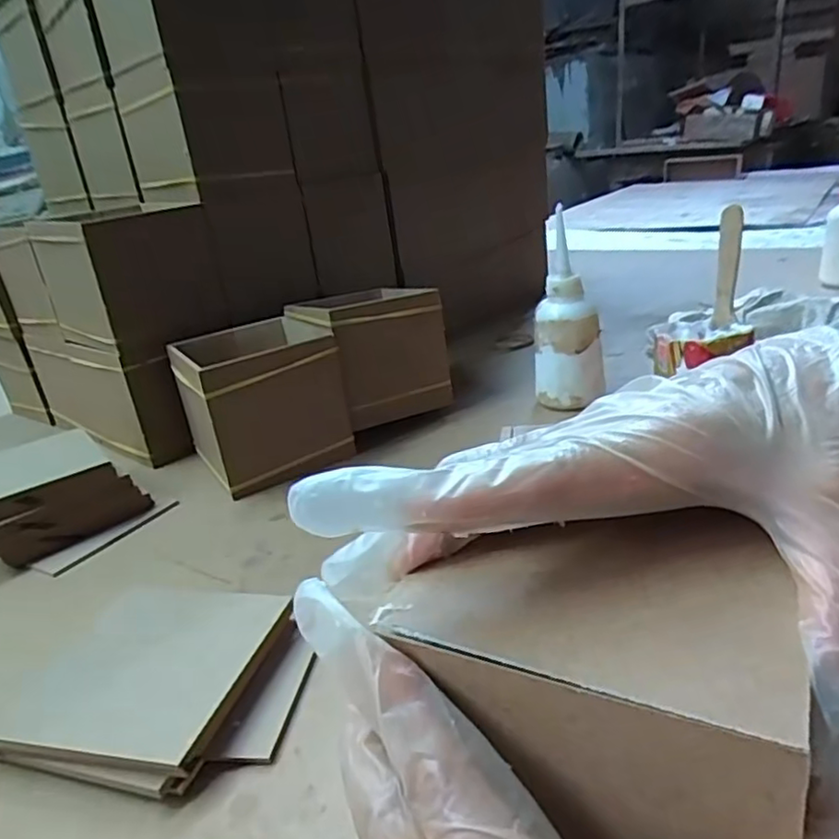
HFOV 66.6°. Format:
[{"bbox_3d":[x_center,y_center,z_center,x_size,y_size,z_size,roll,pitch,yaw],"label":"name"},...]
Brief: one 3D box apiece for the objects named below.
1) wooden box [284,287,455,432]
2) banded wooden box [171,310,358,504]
[{"bbox_3d":[-0.049,-0.062,0.607,0.110,0.118,0.120,-21,26,-28],"label":"wooden box"},{"bbox_3d":[-0.134,-0.017,0.545,0.113,0.107,0.115,-20,26,-26],"label":"banded wooden box"}]

